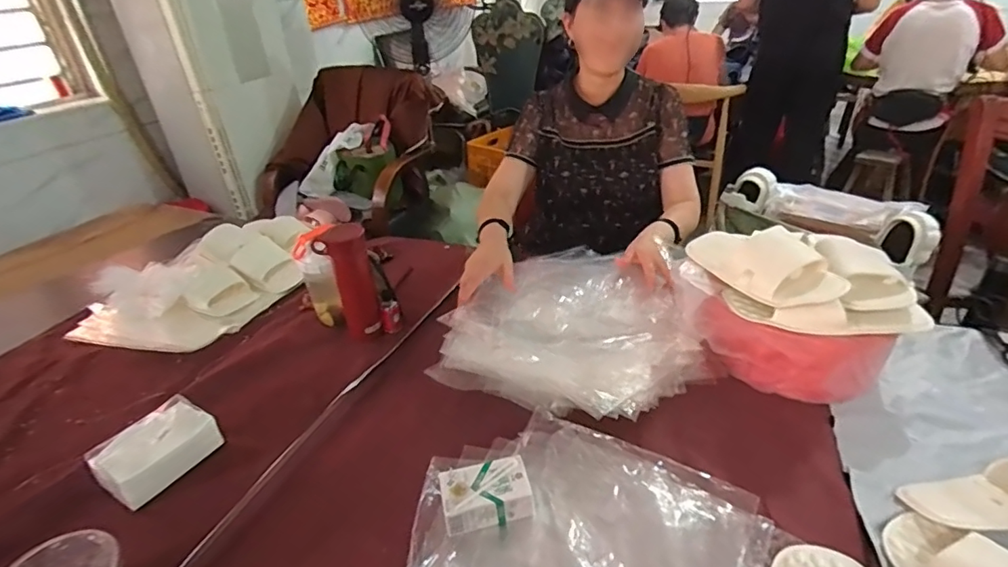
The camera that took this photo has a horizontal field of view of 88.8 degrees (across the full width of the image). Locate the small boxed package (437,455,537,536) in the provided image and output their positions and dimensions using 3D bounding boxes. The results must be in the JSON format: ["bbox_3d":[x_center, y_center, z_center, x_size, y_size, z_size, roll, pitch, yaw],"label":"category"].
[{"bbox_3d":[-0.022,0.264,0.647,0.111,0.039,0.070,-10,32,-10],"label":"small boxed package"}]

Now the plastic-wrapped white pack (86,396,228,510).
[{"bbox_3d":[-0.481,0.230,0.716,0.074,0.071,0.139,17,37,30],"label":"plastic-wrapped white pack"}]

